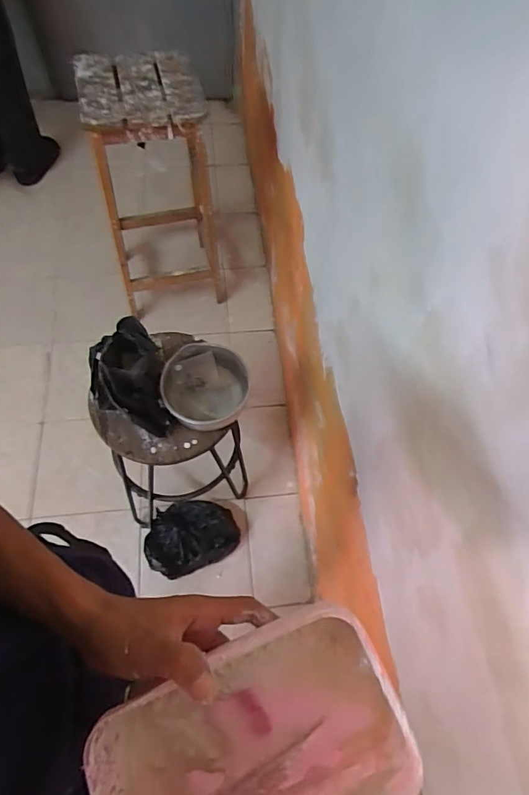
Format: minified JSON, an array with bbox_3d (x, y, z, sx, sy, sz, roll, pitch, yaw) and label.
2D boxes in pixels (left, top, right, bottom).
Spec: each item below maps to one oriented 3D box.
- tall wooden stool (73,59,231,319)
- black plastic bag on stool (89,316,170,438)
[{"bbox_3d":[-0.319,-0.639,1.493,0.343,0.691,0.366,-6,63,-7],"label":"tall wooden stool"},{"bbox_3d":[-0.253,-0.029,0.896,0.138,0.266,0.131,-27,67,-17],"label":"black plastic bag on stool"}]

